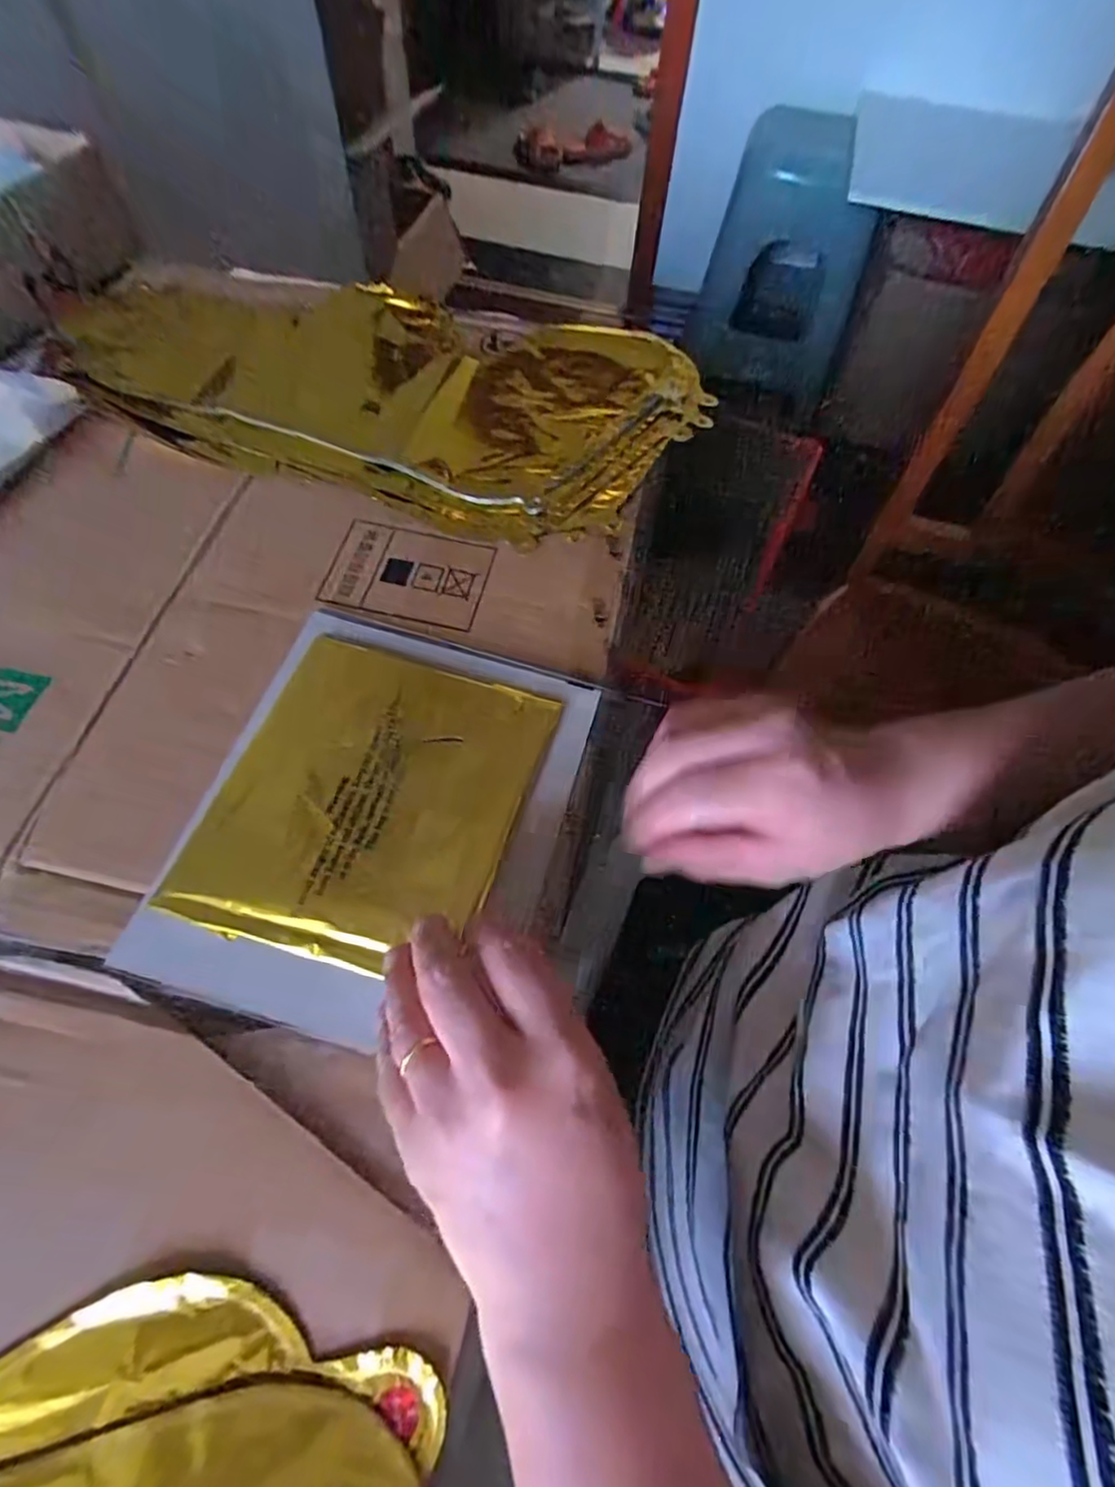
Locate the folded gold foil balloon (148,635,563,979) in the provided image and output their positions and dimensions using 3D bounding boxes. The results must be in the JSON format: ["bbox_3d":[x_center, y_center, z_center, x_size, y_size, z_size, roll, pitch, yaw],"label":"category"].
[{"bbox_3d":[-0.087,0.024,0.299,0.132,0.009,0.152,18,63,7],"label":"folded gold foil balloon"}]

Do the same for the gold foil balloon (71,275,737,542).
[{"bbox_3d":[-0.126,-0.261,0.447,0.436,0.011,0.225,16,63,6],"label":"gold foil balloon"}]

